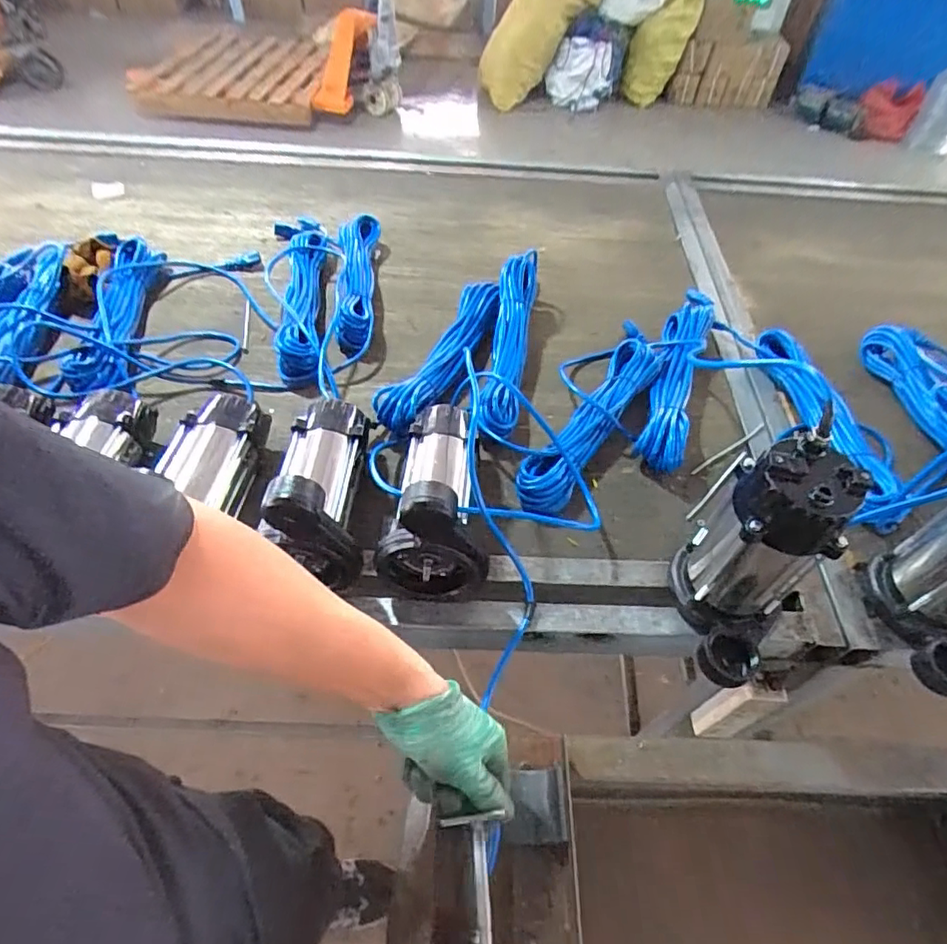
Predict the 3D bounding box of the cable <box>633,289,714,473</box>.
[{"bbox_3d":[0.320,-0.170,0.888,0.072,0.048,0.415,19,53,11],"label":"cable"}]

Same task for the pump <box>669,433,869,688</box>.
[{"bbox_3d":[0.273,0.093,0.561,0.118,0.235,0.126,-36,62,-27],"label":"pump"}]

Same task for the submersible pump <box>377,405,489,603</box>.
[{"bbox_3d":[-0.054,0.008,0.658,0.119,0.159,0.243,-4,53,-7],"label":"submersible pump"}]

